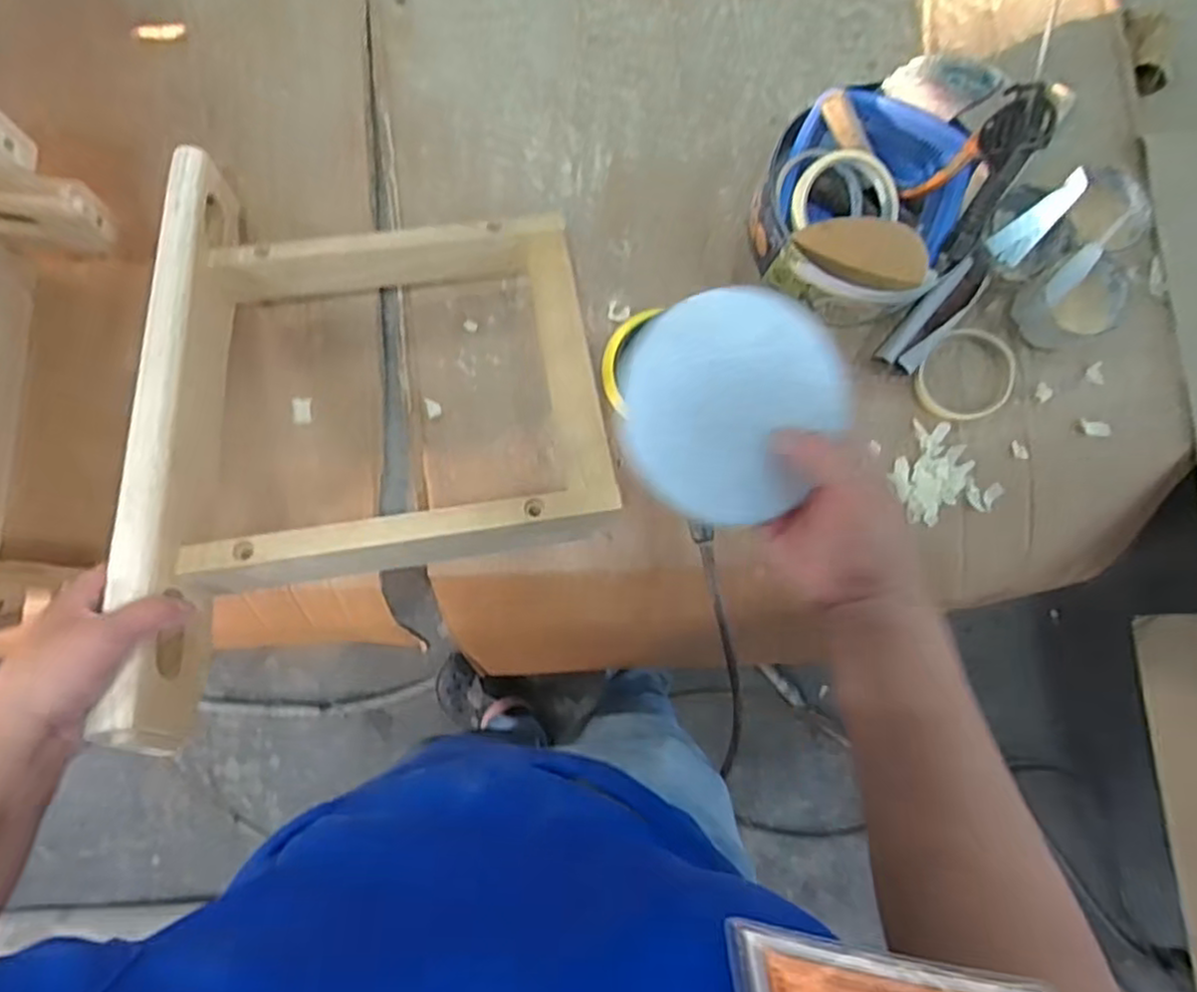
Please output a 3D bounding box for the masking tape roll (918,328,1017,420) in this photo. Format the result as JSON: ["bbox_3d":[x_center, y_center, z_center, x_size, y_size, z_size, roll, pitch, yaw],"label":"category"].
[{"bbox_3d":[0.345,-0.114,0.667,0.095,0.020,0.084,-29,88,-4],"label":"masking tape roll"}]

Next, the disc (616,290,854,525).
[{"bbox_3d":[0.072,-0.046,0.370,0.116,0.009,0.117,-1,93,-9],"label":"disc"}]

